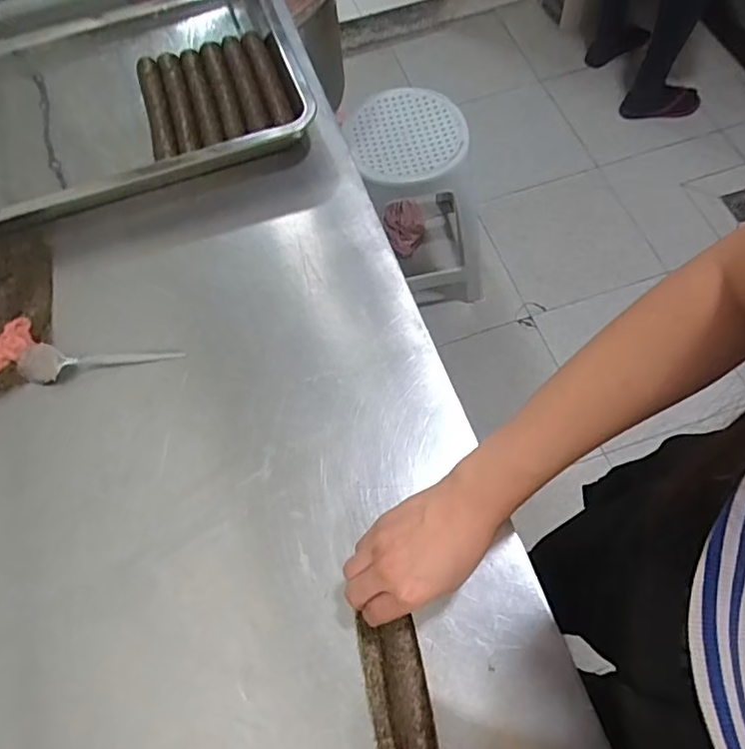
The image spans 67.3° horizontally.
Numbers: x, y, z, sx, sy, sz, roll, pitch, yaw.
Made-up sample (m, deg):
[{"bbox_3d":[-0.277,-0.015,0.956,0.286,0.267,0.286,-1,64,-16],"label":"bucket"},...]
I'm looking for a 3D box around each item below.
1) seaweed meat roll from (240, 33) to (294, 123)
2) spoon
[{"bbox_3d":[-0.130,-0.370,0.698,0.028,0.021,0.164,-20,65,-6],"label":"seaweed meat roll"},{"bbox_3d":[-0.270,-0.012,0.549,0.159,0.017,0.033,-2,64,3],"label":"spoon"}]

